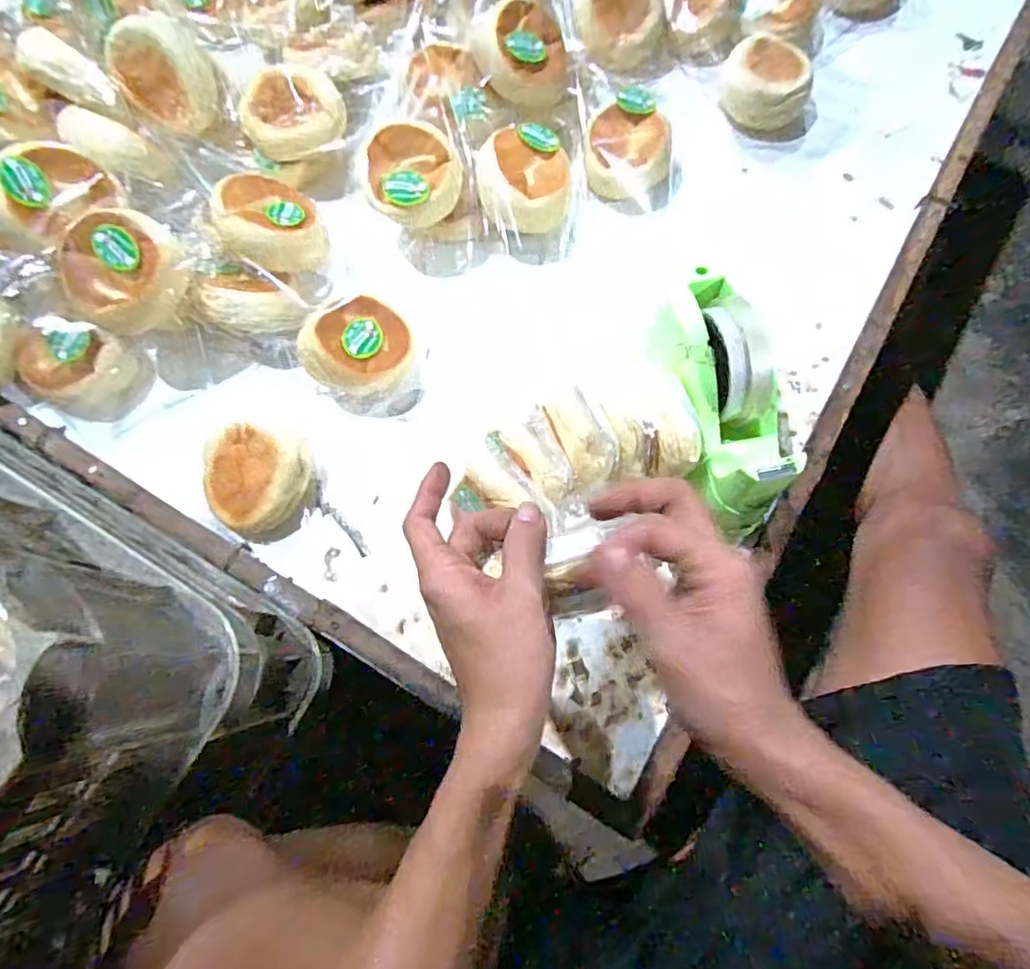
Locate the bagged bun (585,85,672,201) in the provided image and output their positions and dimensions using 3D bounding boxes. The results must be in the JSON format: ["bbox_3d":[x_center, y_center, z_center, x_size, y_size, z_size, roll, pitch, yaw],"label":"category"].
[{"bbox_3d":[0.110,-0.327,0.570,0.082,0.044,0.100,2,74,3],"label":"bagged bun"}]

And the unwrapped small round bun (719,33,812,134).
[{"bbox_3d":[0.253,-0.407,0.590,0.090,0.046,0.071,24,76,9],"label":"unwrapped small round bun"}]

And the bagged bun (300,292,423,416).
[{"bbox_3d":[-0.133,-0.112,0.504,0.091,0.063,0.091,-10,73,-1],"label":"bagged bun"}]

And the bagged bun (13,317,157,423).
[{"bbox_3d":[-0.379,-0.105,0.505,0.096,0.048,0.079,29,77,10],"label":"bagged bun"}]

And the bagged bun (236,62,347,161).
[{"bbox_3d":[-0.214,-0.356,0.564,0.093,0.045,0.083,-26,96,-2],"label":"bagged bun"}]

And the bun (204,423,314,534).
[{"bbox_3d":[-0.212,-0.007,0.480,0.082,0.044,0.086,-1,74,2],"label":"bun"}]

